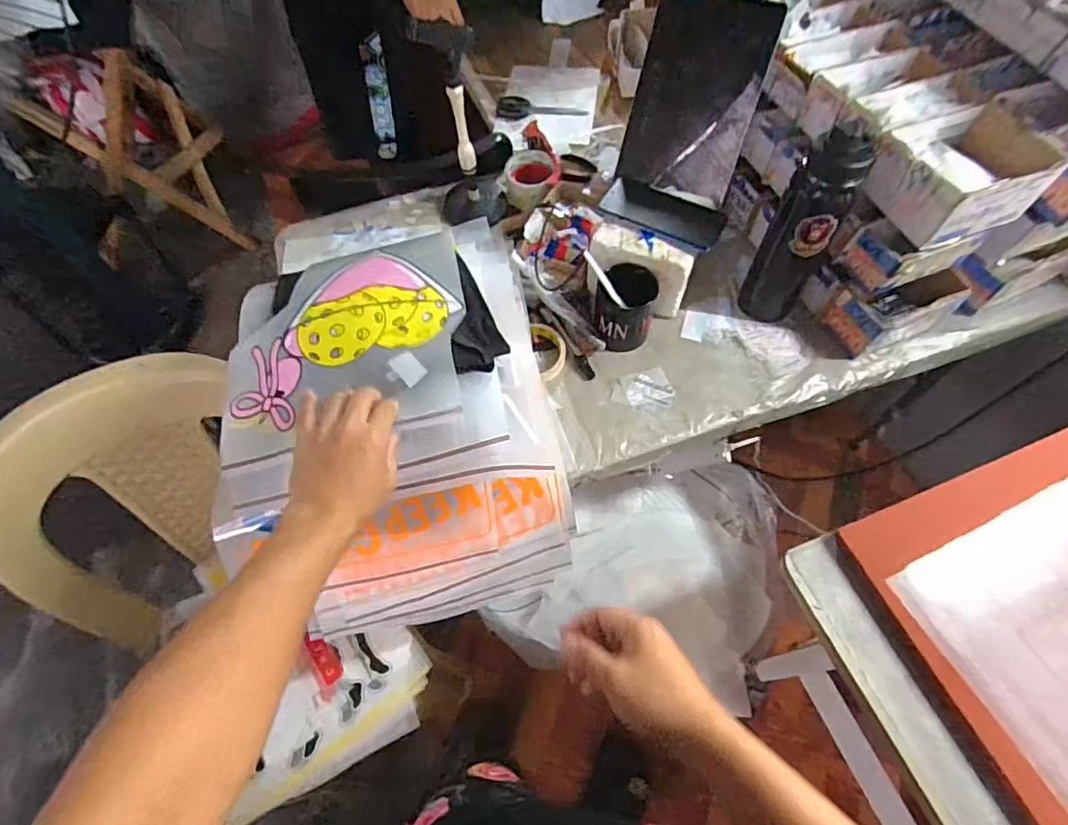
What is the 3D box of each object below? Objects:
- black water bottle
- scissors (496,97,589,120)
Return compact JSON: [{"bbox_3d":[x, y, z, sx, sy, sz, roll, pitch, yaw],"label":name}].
[{"bbox_3d":[0.362,-0.246,0.727,0.084,0.274,0.087,30,65,16],"label":"black water bottle"},{"bbox_3d":[0.016,-0.648,1.155,0.187,0.021,0.073,-2,61,0],"label":"scissors"}]

